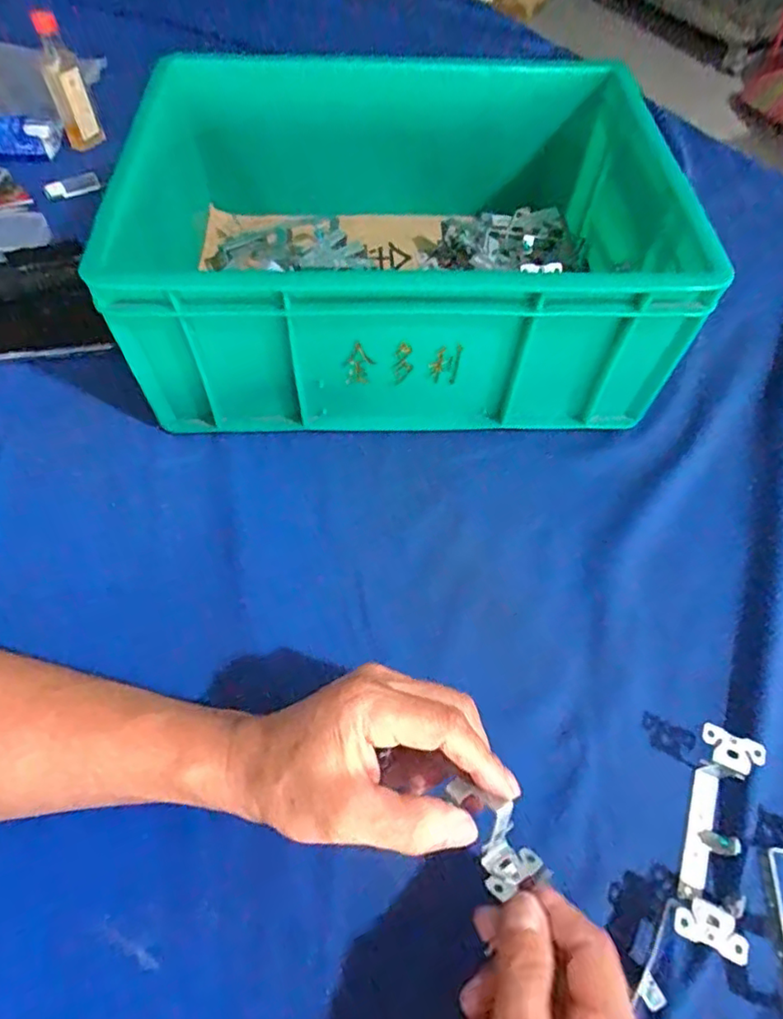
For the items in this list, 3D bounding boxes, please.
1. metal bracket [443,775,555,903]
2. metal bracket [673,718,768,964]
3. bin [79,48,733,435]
[{"bbox_3d":[0.047,0.153,0.268,0.029,0.017,0.060,-34,82,-18],"label":"metal bracket"},{"bbox_3d":[0.172,0.173,0.310,0.031,0.028,0.104,22,60,11],"label":"metal bracket"},{"bbox_3d":[0.004,-0.225,0.491,0.396,0.159,0.307,-4,59,-2],"label":"bin"}]

